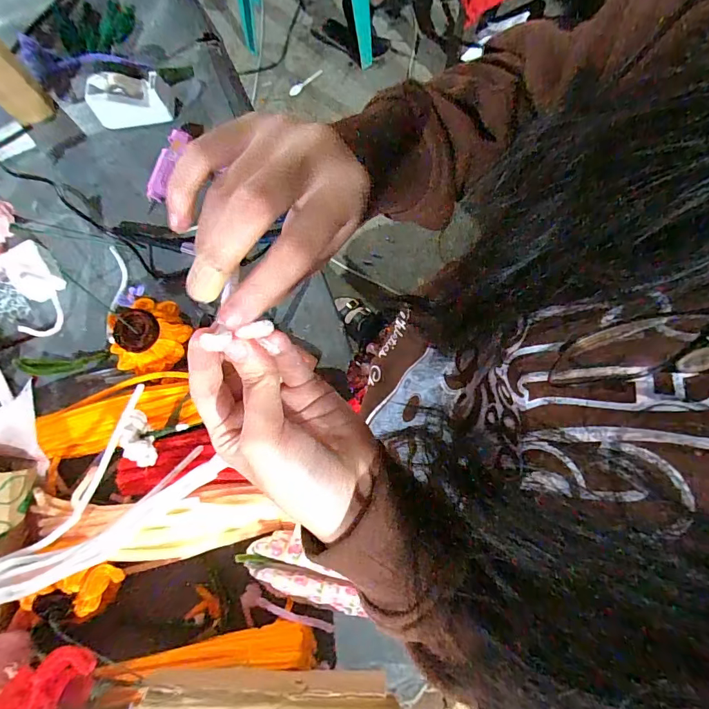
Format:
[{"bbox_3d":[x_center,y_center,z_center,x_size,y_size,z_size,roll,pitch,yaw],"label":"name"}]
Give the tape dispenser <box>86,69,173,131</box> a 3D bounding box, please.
[{"bbox_3d":[-0.296,-0.337,0.574,0.101,0.052,0.046,-8,76,-1],"label":"tape dispenser"}]

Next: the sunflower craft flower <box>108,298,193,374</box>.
[{"bbox_3d":[-0.254,-0.027,0.520,0.091,0.041,0.094,0,76,1],"label":"sunflower craft flower"}]

